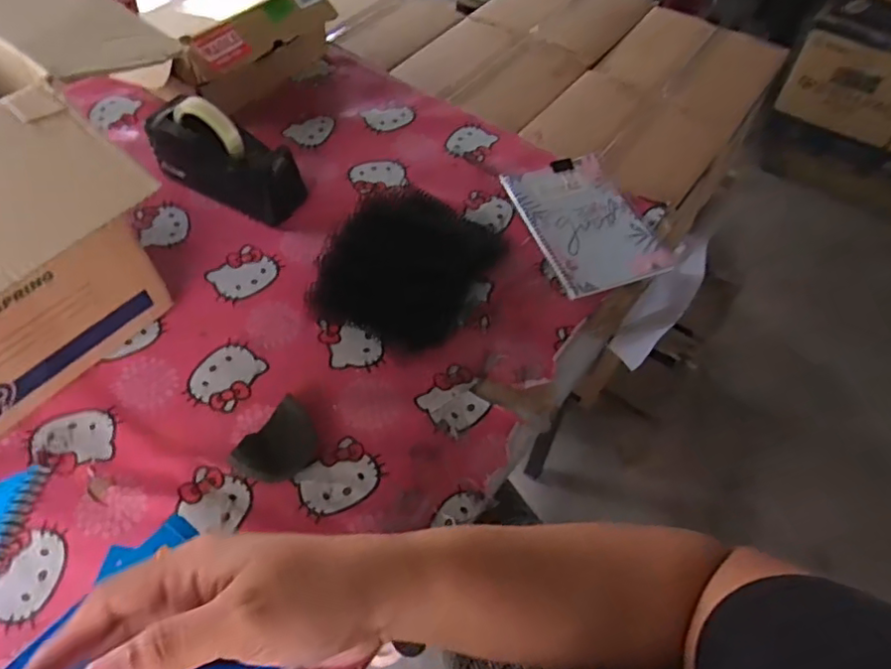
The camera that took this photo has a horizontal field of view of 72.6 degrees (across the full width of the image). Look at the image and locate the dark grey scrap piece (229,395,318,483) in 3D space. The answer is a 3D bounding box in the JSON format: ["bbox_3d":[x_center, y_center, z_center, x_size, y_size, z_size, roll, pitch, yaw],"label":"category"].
[{"bbox_3d":[-0.169,0.114,0.626,0.058,0.028,0.089,30,58,17],"label":"dark grey scrap piece"}]

